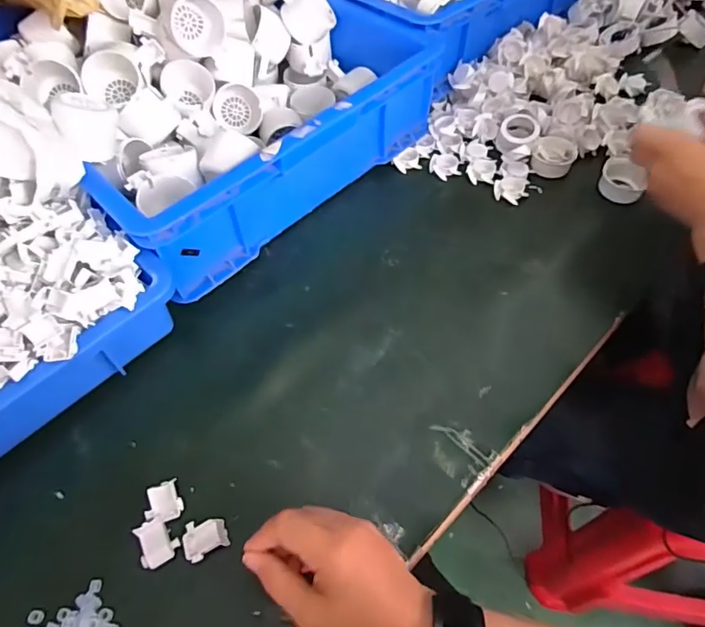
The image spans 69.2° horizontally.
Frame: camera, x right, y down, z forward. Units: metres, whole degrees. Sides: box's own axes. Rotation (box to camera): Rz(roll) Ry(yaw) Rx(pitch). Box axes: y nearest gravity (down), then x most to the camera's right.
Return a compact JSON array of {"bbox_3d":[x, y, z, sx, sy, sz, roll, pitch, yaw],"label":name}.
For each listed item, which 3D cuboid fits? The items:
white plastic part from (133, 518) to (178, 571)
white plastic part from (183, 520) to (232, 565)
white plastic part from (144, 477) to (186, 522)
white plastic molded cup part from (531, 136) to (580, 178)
[{"bbox_3d":[-0.155,0.181,0.405,0.028,0.008,0.034,-23,59,-14],"label":"white plastic part"},{"bbox_3d":[-0.117,0.181,0.409,0.034,0.009,0.029,-14,57,-8],"label":"white plastic part"},{"bbox_3d":[-0.157,0.157,0.424,0.028,0.014,0.032,-22,58,-13],"label":"white plastic part"},{"bbox_3d":[0.254,-0.197,0.645,0.053,0.025,0.053,14,57,10],"label":"white plastic molded cup part"}]

